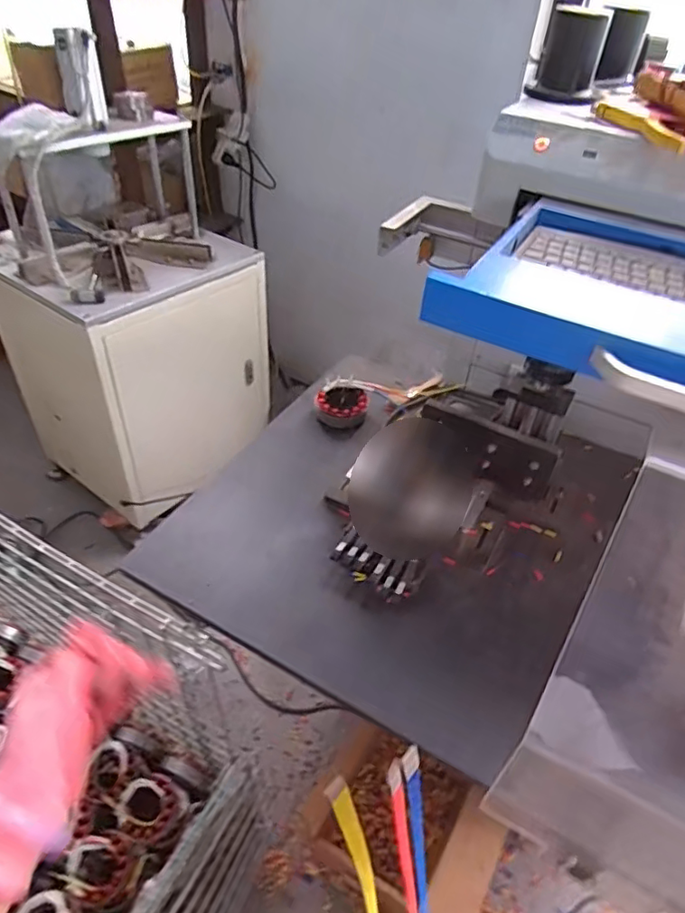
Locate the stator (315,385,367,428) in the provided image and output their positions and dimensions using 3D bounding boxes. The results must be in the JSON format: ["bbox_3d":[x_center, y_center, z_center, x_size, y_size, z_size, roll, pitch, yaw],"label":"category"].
[{"bbox_3d":[-0.002,-0.087,0.972,0.085,0.033,0.090,5,43,1],"label":"stator"}]

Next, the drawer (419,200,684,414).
[{"bbox_3d":[0.358,-0.151,0.578,0.456,0.070,0.299,24,47,20],"label":"drawer"}]

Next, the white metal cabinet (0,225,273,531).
[{"bbox_3d":[-0.587,-0.291,1.722,0.483,0.640,0.578,33,50,27],"label":"white metal cabinet"}]

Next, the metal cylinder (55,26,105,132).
[{"bbox_3d":[-0.571,-0.823,1.267,0.085,0.175,0.093,-13,46,-17],"label":"metal cylinder"}]

